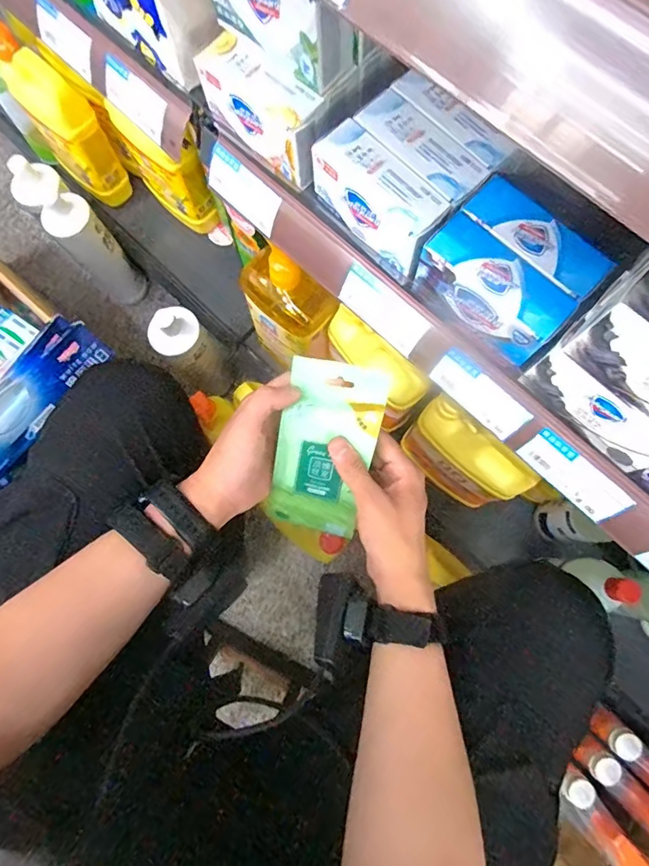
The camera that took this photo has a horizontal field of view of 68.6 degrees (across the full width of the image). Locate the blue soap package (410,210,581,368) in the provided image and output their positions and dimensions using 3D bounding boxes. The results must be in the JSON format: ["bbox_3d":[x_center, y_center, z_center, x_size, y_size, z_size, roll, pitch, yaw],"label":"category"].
[{"bbox_3d":[0.112,-0.095,0.323,0.037,0.049,0.097,-44,81,-7],"label":"blue soap package"}]

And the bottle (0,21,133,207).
[{"bbox_3d":[-0.402,-0.474,0.747,0.067,0.238,0.130,-44,81,-7],"label":"bottle"}]

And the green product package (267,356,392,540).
[{"bbox_3d":[0.000,0.017,0.408,0.079,0.012,0.151,16,112,5],"label":"green product package"}]

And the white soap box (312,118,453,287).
[{"bbox_3d":[0.039,-0.166,0.345,0.037,0.056,0.104,-43,80,-7],"label":"white soap box"}]

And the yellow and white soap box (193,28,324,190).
[{"bbox_3d":[-0.049,-0.249,0.365,0.100,0.049,0.035,40,82,9],"label":"yellow and white soap box"}]

